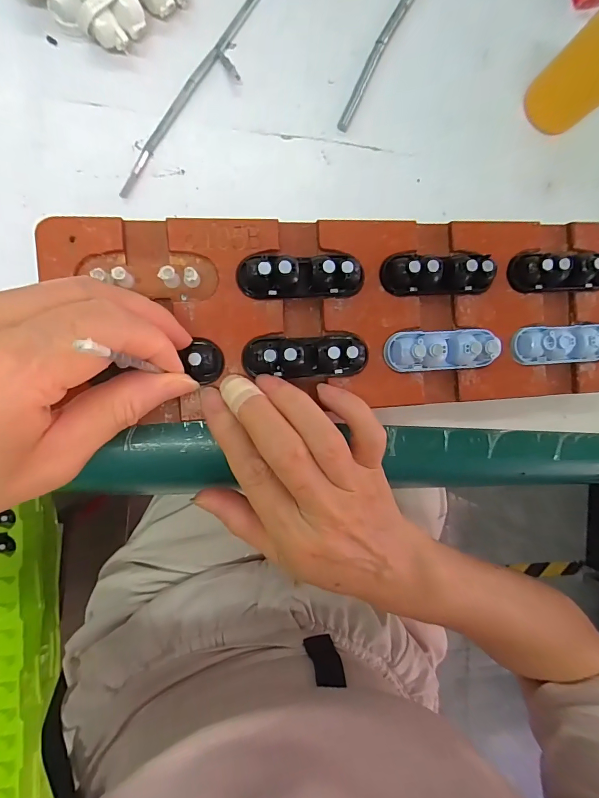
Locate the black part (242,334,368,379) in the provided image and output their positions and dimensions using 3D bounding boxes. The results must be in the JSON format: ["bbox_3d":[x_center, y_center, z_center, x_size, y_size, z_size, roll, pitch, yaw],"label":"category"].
[{"bbox_3d":[0.005,-0.022,0.189,0.063,0.015,0.021,-3,93,-9],"label":"black part"}]

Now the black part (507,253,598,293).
[{"bbox_3d":[0.147,-0.070,0.209,0.059,0.016,0.018,-3,93,-9],"label":"black part"}]

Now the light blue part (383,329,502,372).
[{"bbox_3d":[0.075,-0.026,0.200,0.057,0.015,0.021,-4,93,-9],"label":"light blue part"}]

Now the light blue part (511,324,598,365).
[{"bbox_3d":[0.148,-0.030,0.211,0.056,0.015,0.020,-5,93,-9],"label":"light blue part"}]

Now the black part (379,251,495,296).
[{"bbox_3d":[0.074,-0.066,0.198,0.060,0.016,0.020,-4,93,-9],"label":"black part"}]

